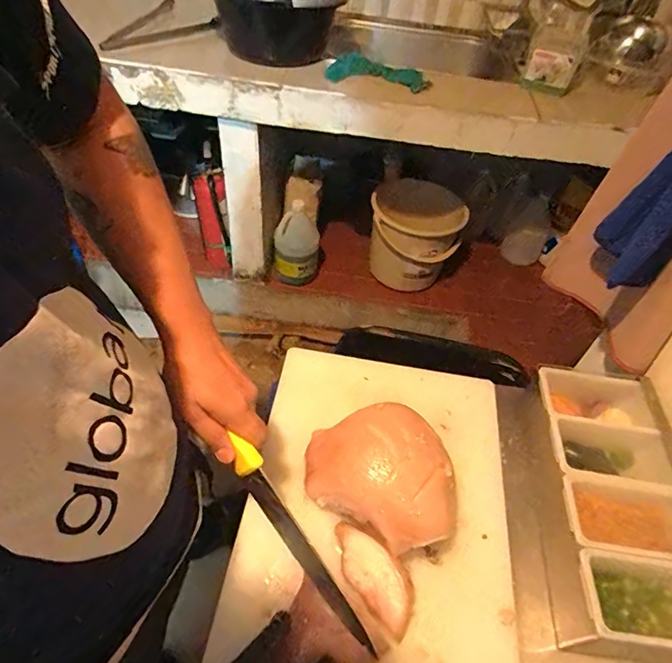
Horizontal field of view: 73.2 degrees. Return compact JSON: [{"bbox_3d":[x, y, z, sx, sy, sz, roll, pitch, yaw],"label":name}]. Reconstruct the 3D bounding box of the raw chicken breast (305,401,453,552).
[{"bbox_3d":[0.055,0.155,0.510,0.165,0.090,0.128,29,53,18],"label":"raw chicken breast"}]

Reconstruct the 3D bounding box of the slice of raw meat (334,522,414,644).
[{"bbox_3d":[0.039,0.251,0.468,0.051,0.028,0.110,-34,61,-29],"label":"slice of raw meat"}]

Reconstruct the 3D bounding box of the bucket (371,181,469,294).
[{"bbox_3d":[0.272,-0.350,1.552,0.307,0.245,0.353,18,51,9],"label":"bucket"}]

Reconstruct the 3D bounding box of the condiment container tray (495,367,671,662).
[{"bbox_3d":[0.304,0.193,0.537,0.172,0.103,0.308,6,50,0],"label":"condiment container tray"}]

